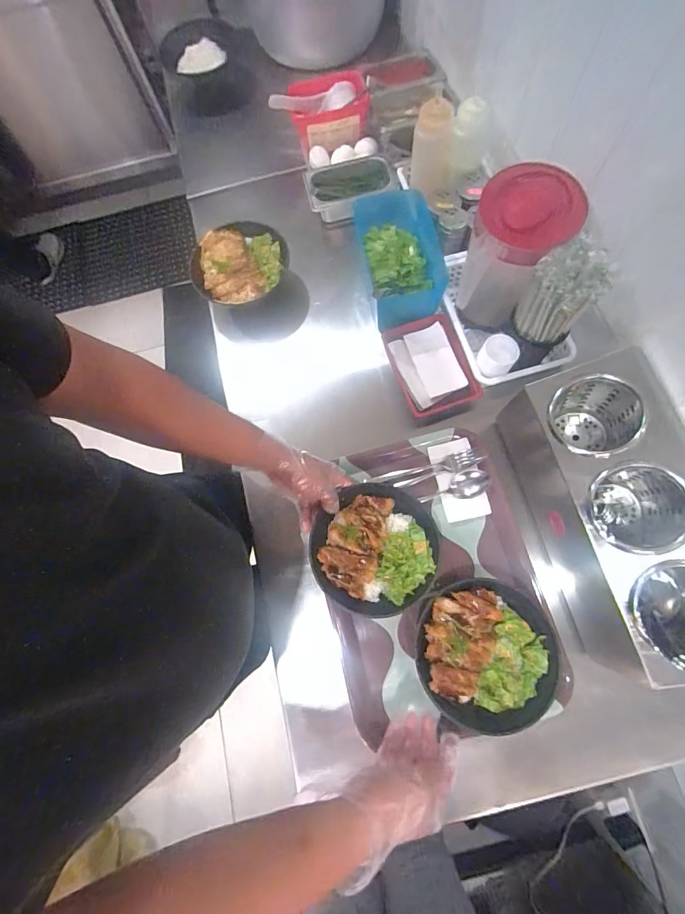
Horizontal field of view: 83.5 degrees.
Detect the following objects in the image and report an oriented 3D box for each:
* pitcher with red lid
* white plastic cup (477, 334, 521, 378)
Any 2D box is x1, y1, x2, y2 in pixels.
[{"bbox_3d":[0.250,-0.309,0.565,0.124,0.165,0.142,14,73,6],"label":"pitcher with red lid"},{"bbox_3d":[0.249,-0.160,0.624,0.055,0.054,0.053,0,72,1],"label":"white plastic cup"}]

